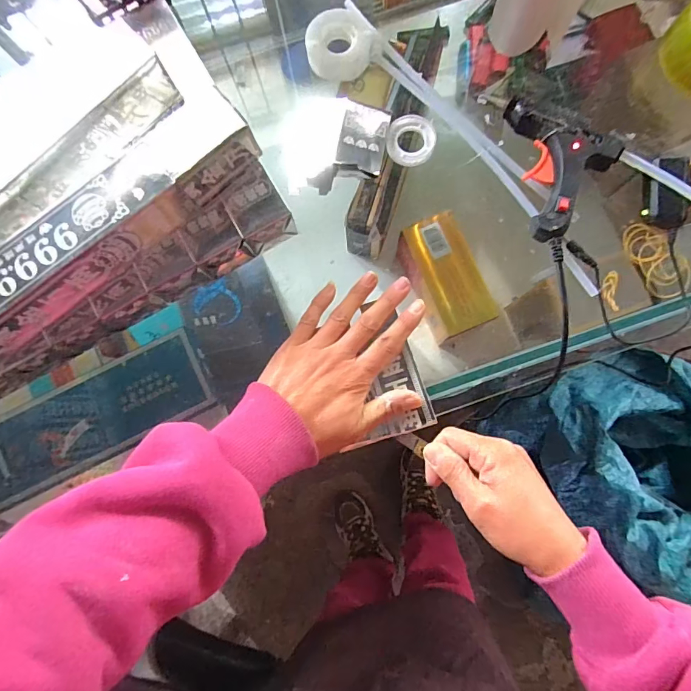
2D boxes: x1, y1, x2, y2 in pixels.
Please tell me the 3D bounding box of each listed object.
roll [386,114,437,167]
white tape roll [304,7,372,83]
[{"bbox_3d":[0.058,-0.181,0.377,0.043,0.010,0.043,0,83,2],"label":"roll"},{"bbox_3d":[-0.009,-0.269,0.381,0.052,0.021,0.057,0,83,2],"label":"white tape roll"}]

